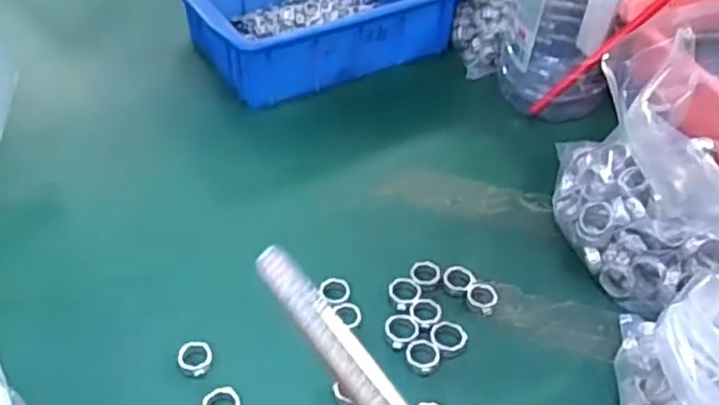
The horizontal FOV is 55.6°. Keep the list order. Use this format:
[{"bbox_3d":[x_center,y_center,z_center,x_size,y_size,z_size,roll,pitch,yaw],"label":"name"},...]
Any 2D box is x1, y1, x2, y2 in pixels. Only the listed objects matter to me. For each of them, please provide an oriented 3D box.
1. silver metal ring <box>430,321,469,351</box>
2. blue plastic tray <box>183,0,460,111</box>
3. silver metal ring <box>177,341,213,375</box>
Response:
[{"bbox_3d":[0.057,0.084,0.432,0.024,0.004,0.022,2,42,-2],"label":"silver metal ring"},{"bbox_3d":[-0.042,-0.193,0.684,0.240,0.065,0.169,-22,48,-25],"label":"blue plastic tray"},{"bbox_3d":[-0.100,0.094,0.415,0.019,0.006,0.021,-4,43,-8],"label":"silver metal ring"}]

